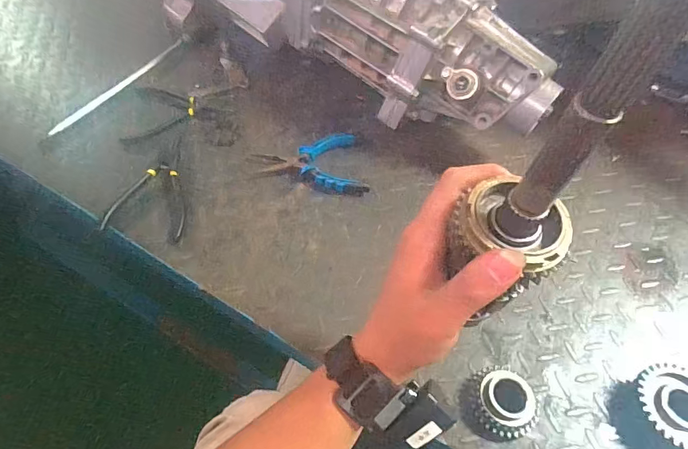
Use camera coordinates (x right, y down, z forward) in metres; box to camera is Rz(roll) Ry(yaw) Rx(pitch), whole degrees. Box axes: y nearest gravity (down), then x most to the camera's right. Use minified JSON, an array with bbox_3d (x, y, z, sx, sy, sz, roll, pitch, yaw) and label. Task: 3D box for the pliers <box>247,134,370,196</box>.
[{"bbox_3d":[-0.045,-0.078,0.563,0.138,0.016,0.102,-8,58,-9],"label":"pliers"}]

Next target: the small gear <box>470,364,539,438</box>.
[{"bbox_3d":[0.154,0.167,0.410,0.063,0.029,0.061,13,57,4],"label":"small gear"}]

